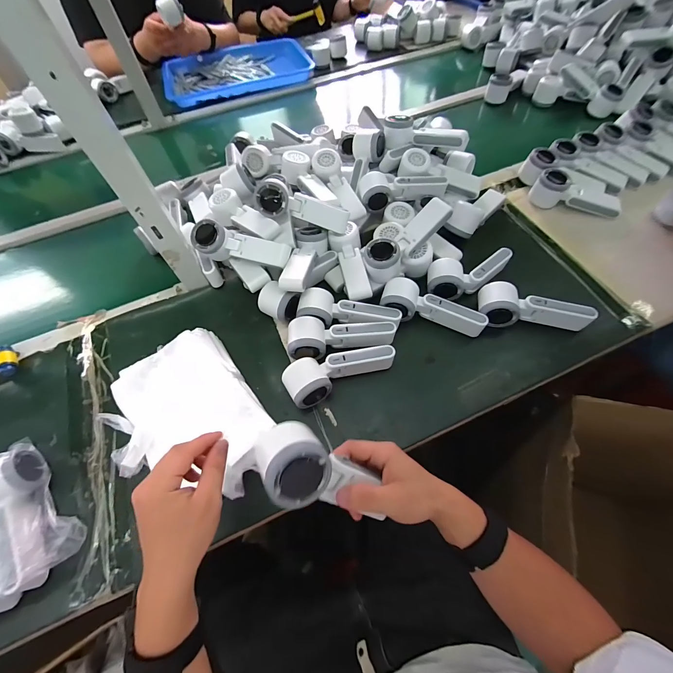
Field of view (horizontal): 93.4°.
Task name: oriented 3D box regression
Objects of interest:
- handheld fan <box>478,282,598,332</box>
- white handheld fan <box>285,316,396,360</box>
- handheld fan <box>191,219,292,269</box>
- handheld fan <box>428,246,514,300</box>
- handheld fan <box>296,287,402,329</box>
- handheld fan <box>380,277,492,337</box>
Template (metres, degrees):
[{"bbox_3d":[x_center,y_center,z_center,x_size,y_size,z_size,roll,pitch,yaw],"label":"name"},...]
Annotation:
[{"bbox_3d":[0.315,-0.049,0.514,0.164,0.046,0.066,4,60,6],"label":"handheld fan"},{"bbox_3d":[0.008,0.008,0.497,0.168,0.051,0.067,2,60,5],"label":"white handheld fan"},{"bbox_3d":[-0.160,-0.150,0.523,0.161,0.041,0.051,14,62,12],"label":"handheld fan"},{"bbox_3d":[0.226,-0.112,0.545,0.162,0.042,0.070,-22,61,-9],"label":"handheld fan"},{"bbox_3d":[0.018,-0.031,0.518,0.162,0.045,0.056,14,62,12],"label":"handheld fan"},{"bbox_3d":[0.150,-0.038,0.510,0.165,0.047,0.051,25,65,17],"label":"handheld fan"}]

